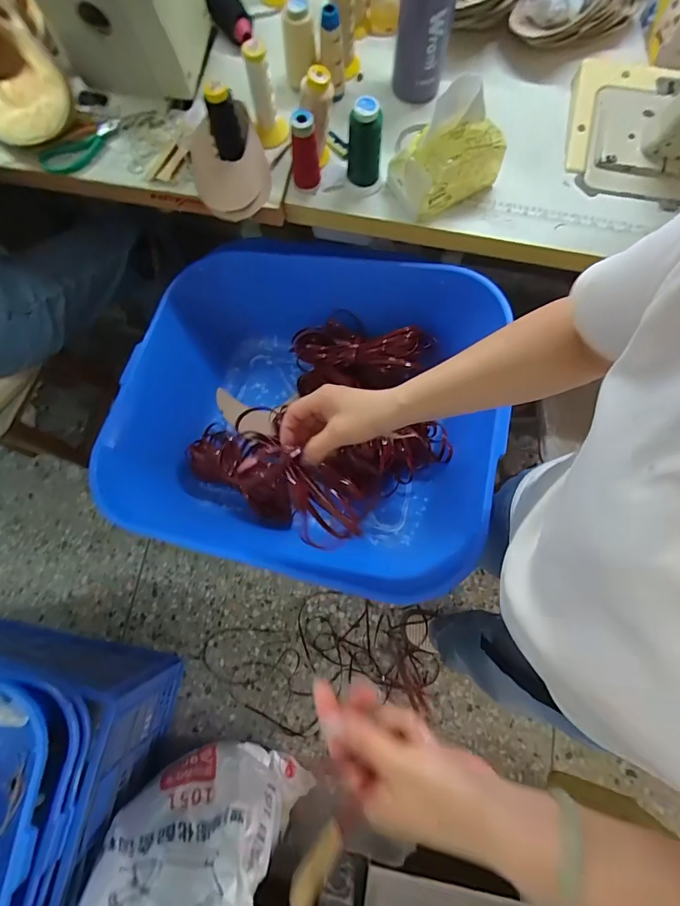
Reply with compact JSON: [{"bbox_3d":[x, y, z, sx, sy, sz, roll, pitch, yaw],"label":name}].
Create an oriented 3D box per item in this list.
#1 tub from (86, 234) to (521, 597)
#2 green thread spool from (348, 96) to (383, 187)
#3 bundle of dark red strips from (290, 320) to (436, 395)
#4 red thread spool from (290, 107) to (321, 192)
[{"bbox_3d":[-0.068,-0.082,0.753,0.556,0.299,0.556,0,77,0],"label":"tub"},{"bbox_3d":[0.035,-0.443,0.621,0.045,0.103,0.041,0,77,0],"label":"green thread spool"},{"bbox_3d":[0.032,-0.172,0.756,0.243,0.048,0.114,2,77,16],"label":"bundle of dark red strips"},{"bbox_3d":[-0.050,-0.428,0.617,0.037,0.093,0.040,0,77,0],"label":"red thread spool"}]

